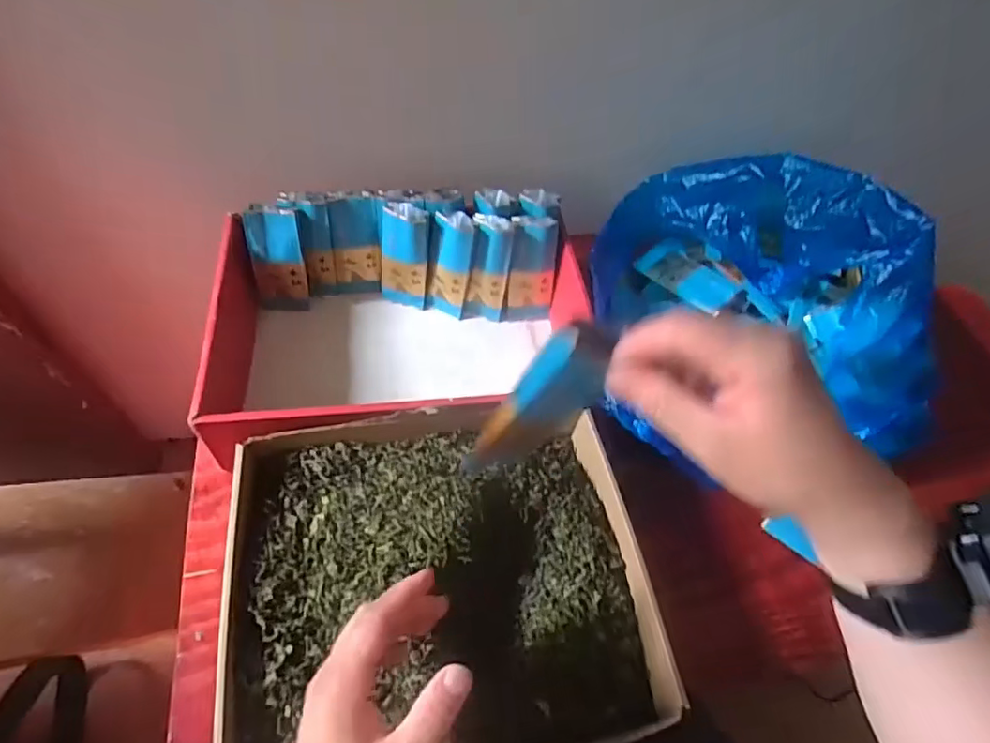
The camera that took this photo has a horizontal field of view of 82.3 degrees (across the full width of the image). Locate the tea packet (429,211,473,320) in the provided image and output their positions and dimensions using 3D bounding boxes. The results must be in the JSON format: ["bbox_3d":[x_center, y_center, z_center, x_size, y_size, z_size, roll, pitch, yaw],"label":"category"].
[{"bbox_3d":[-0.051,-0.125,0.683,0.045,0.129,0.031,16,36,7],"label":"tea packet"}]

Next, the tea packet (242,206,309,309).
[{"bbox_3d":[-0.251,-0.126,0.658,0.059,0.128,0.024,6,36,0],"label":"tea packet"}]

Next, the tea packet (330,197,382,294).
[{"bbox_3d":[-0.166,-0.148,0.683,0.053,0.121,0.019,4,36,0],"label":"tea packet"}]

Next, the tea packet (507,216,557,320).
[{"bbox_3d":[0.046,-0.124,0.691,0.053,0.130,0.018,0,35,-3],"label":"tea packet"}]

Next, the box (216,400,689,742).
[{"bbox_3d":[-0.040,0.168,0.470,0.329,0.069,0.278,-6,57,-7],"label":"box"}]

